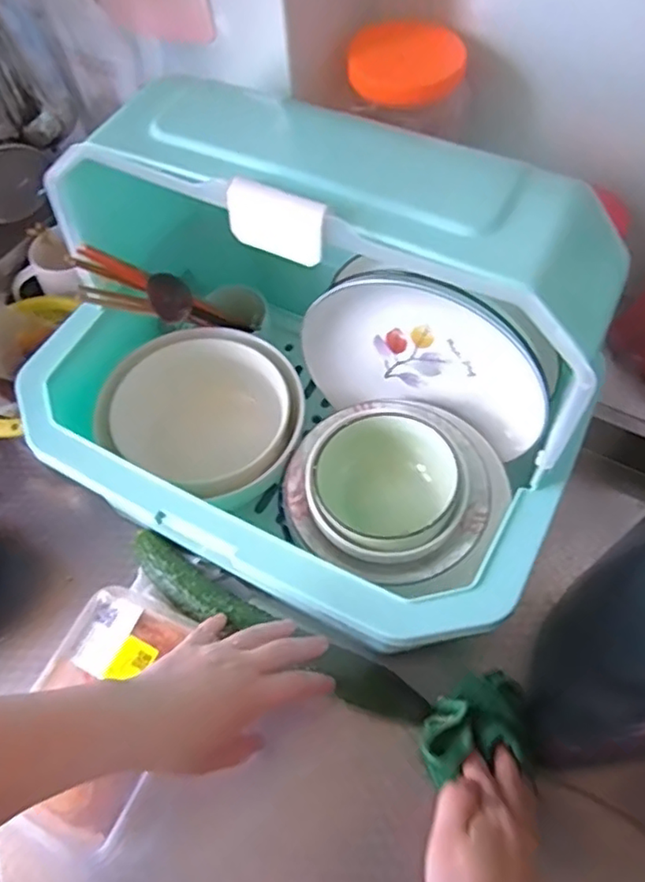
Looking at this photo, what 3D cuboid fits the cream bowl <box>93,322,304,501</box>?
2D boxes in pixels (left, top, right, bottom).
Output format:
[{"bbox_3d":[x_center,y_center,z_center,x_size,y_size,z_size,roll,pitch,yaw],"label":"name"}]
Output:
[{"bbox_3d":[-0.099,-0.021,0.546,0.161,0.058,0.166,-1,58,1],"label":"cream bowl"}]

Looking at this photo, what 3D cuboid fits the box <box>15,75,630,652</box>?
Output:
[{"bbox_3d":[-0.023,-0.055,0.453,0.407,0.270,0.272,25,62,16],"label":"box"}]

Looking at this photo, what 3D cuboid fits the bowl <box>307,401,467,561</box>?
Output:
[{"bbox_3d":[0.049,0.039,0.476,0.114,0.065,0.120,-1,58,1],"label":"bowl"}]

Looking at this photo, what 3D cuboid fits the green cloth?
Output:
[{"bbox_3d":[0.114,0.210,0.461,0.082,0.032,0.072,-3,58,0],"label":"green cloth"}]

